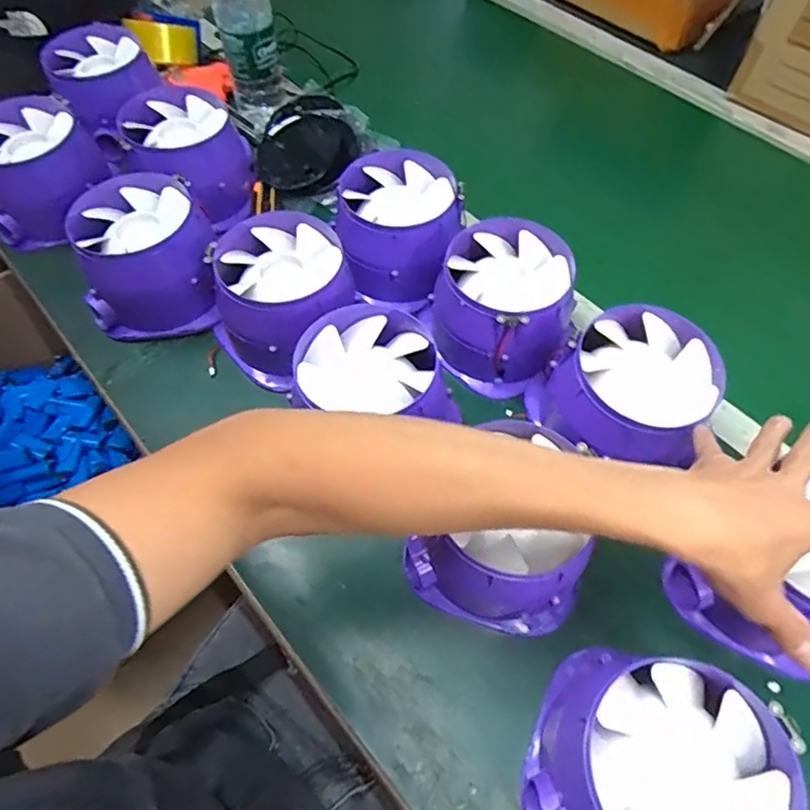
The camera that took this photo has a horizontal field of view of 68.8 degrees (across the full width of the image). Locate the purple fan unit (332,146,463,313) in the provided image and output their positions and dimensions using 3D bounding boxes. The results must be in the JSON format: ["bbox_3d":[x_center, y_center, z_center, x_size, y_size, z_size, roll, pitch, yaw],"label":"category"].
[{"bbox_3d":[-0.006,-0.178,0.608,0.124,0.083,0.151,3,58,2],"label":"purple fan unit"}]

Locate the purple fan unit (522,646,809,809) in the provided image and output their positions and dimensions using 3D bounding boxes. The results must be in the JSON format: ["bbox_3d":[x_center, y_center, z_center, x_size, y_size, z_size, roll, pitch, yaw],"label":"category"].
[{"bbox_3d":[0.152,0.225,0.365,0.129,0.090,0.139,27,62,16],"label":"purple fan unit"}]

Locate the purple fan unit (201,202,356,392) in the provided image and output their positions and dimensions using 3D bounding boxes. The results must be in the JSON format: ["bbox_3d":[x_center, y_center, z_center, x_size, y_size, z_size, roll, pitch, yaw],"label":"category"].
[{"bbox_3d":[-0.115,-0.102,0.559,0.129,0.096,0.129,0,58,0],"label":"purple fan unit"}]

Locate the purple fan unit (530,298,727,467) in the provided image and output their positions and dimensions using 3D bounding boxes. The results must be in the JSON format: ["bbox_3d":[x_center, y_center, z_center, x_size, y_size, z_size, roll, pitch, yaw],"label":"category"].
[{"bbox_3d":[0.190,-0.003,0.502,0.125,0.093,0.131,0,58,0],"label":"purple fan unit"}]

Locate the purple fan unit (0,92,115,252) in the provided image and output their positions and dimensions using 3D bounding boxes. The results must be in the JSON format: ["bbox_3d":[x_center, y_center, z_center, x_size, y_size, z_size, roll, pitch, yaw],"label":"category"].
[{"bbox_3d":[-0.399,-0.255,0.635,0.112,0.106,0.138,-3,58,-2],"label":"purple fan unit"}]

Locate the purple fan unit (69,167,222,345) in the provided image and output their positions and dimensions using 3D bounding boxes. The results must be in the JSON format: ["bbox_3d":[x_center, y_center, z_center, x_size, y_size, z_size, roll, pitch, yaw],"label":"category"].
[{"bbox_3d":[-0.252,-0.146,0.587,0.131,0.095,0.128,-13,59,-8],"label":"purple fan unit"}]

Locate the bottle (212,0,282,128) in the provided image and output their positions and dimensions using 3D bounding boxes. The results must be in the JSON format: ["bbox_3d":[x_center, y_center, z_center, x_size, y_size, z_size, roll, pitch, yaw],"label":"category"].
[{"bbox_3d":[-0.195,-0.469,0.712,0.065,0.215,0.060,-14,59,-8],"label":"bottle"}]

